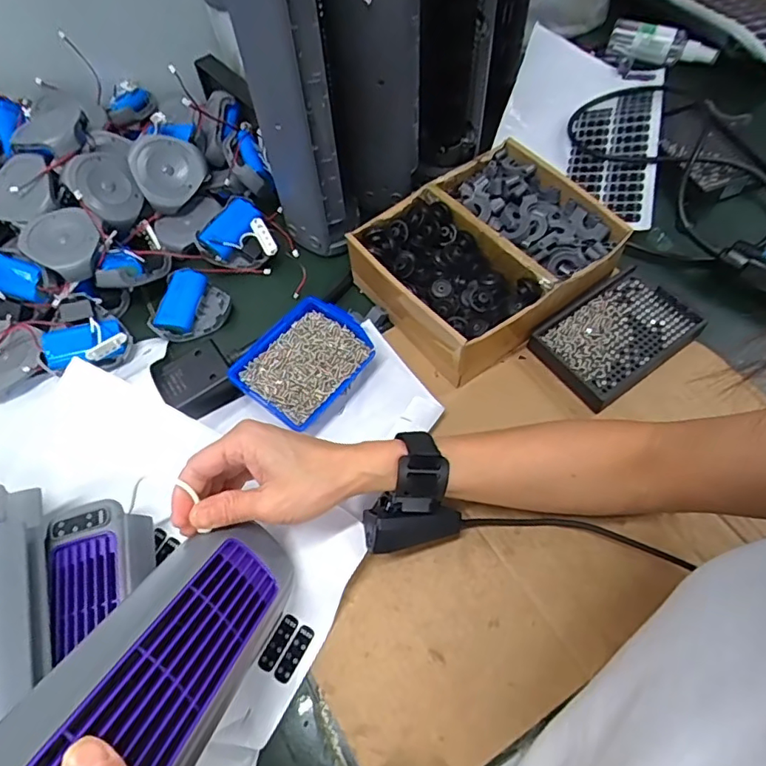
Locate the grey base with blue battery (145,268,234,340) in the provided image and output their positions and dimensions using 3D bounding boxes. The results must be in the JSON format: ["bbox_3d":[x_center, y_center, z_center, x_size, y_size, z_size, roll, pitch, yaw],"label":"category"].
[{"bbox_3d":[-0.192,-0.080,0.553,0.069,0.023,0.078,5,61,6],"label":"grey base with blue battery"}]

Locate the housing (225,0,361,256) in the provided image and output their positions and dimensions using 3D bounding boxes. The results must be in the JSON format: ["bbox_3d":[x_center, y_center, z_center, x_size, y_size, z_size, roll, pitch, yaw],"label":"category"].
[{"bbox_3d":[-0.073,-0.243,0.466,0.079,0.293,0.078,-14,61,-4],"label":"housing"}]

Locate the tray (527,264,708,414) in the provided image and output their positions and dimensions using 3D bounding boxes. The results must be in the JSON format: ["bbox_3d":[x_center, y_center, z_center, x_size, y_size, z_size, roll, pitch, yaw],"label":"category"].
[{"bbox_3d":[0.218,-0.045,0.510,0.143,0.023,0.091,-33,64,-14],"label":"tray"}]

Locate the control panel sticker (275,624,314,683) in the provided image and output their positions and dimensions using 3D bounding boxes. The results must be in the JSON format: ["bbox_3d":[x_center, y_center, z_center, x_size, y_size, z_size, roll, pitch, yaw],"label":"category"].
[{"bbox_3d":[-0.065,0.198,0.398,0.013,0.004,0.040,26,65,16],"label":"control panel sticker"}]

